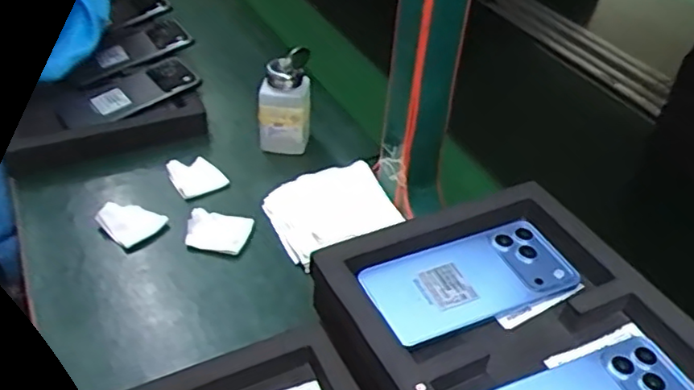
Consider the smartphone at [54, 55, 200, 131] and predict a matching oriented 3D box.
[{"bbox_3d":[-0.252,-0.114,0.716,0.151,0.016,0.076,-28,53,-22],"label":"smartphone"}]

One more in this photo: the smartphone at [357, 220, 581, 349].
[{"bbox_3d":[0.096,0.065,0.477,0.160,0.010,0.074,-13,43,-21],"label":"smartphone"}]

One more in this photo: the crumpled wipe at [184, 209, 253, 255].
[{"bbox_3d":[-0.124,0.034,0.597,0.057,0.019,0.046,7,40,3],"label":"crumpled wipe"}]

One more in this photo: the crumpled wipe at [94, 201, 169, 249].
[{"bbox_3d":[-0.208,0.023,0.594,0.046,0.024,0.047,26,44,23],"label":"crumpled wipe"}]

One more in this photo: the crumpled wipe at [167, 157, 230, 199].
[{"bbox_3d":[-0.159,-0.020,0.655,0.052,0.016,0.045,-15,44,-22],"label":"crumpled wipe"}]

